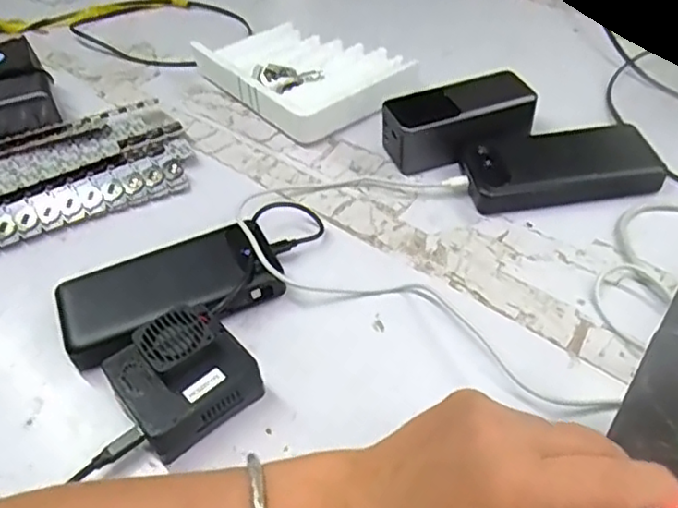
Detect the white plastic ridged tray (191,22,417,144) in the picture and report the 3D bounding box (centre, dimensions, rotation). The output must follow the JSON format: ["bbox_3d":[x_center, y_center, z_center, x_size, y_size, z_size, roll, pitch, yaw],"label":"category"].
[{"bbox_3d":[-0.038,-0.191,0.669,0.139,0.033,0.210,-33,50,-24],"label":"white plastic ridged tray"}]

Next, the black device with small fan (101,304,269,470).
[{"bbox_3d":[-0.099,0.076,0.402,0.077,0.047,0.072,-34,51,-25],"label":"black device with small fan"}]

